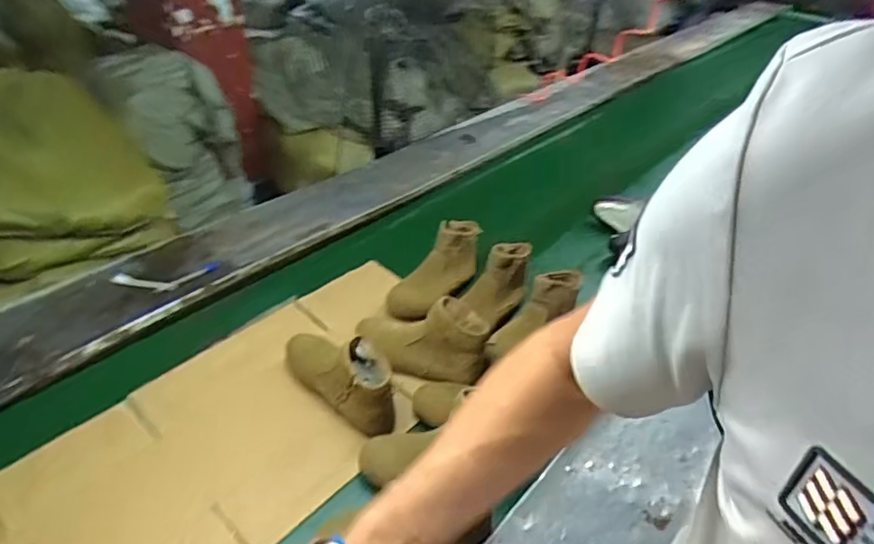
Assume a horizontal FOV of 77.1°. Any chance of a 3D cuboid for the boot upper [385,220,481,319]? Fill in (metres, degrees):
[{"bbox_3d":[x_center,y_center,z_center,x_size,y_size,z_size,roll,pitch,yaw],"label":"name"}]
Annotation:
[{"bbox_3d":[0.005,-0.008,1.225,0.274,0.173,0.069,-30,48,-33],"label":"boot upper"}]

